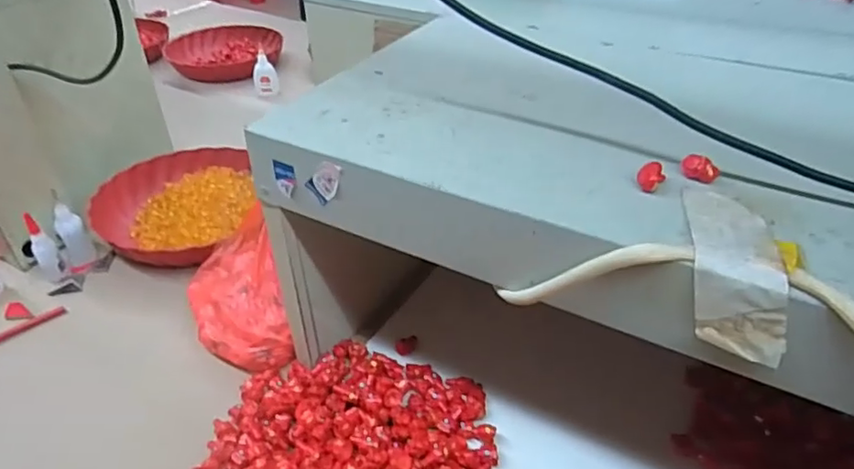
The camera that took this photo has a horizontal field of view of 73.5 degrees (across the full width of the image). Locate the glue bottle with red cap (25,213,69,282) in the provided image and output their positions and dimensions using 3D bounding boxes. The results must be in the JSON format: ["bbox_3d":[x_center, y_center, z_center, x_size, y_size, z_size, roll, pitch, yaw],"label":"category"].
[{"bbox_3d":[-0.453,0.014,0.672,0.025,0.086,0.026,-25,42,-28],"label":"glue bottle with red cap"}]

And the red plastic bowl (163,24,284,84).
[{"bbox_3d":[-0.453,-0.419,1.292,0.258,0.055,0.220,-5,37,-5],"label":"red plastic bowl"}]

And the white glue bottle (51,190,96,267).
[{"bbox_3d":[-0.435,-0.004,0.695,0.033,0.089,0.025,-25,42,-28],"label":"white glue bottle"}]

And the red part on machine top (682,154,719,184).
[{"bbox_3d":[0.164,-0.040,0.343,0.020,0.012,0.013,21,42,28],"label":"red part on machine top"}]

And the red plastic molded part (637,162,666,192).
[{"bbox_3d":[0.133,-0.035,0.338,0.012,0.014,0.020,22,43,28],"label":"red plastic molded part"}]

